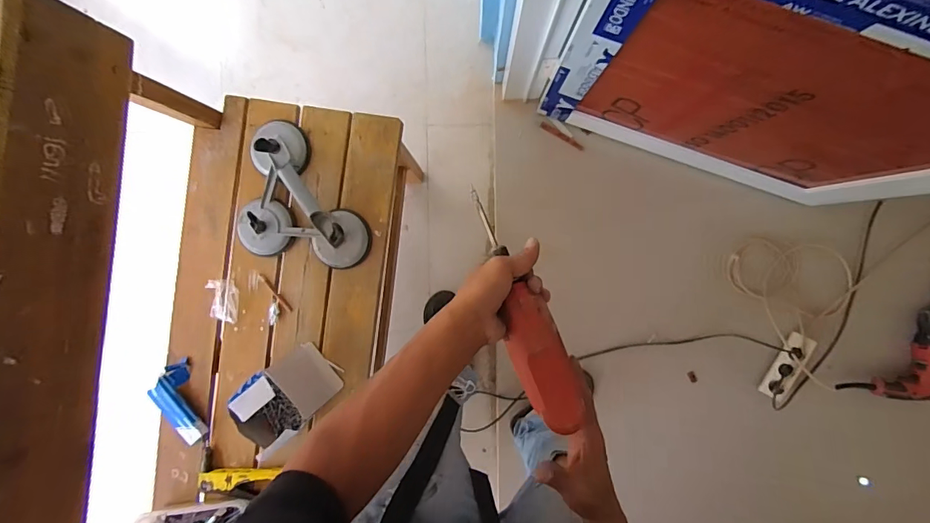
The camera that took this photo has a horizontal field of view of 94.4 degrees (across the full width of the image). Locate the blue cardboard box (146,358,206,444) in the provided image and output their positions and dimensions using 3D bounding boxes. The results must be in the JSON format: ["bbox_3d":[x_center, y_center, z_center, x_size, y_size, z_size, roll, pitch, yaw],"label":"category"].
[{"bbox_3d":[-0.553,0.277,0.836,0.063,0.039,0.157,-18,92,2],"label":"blue cardboard box"}]

